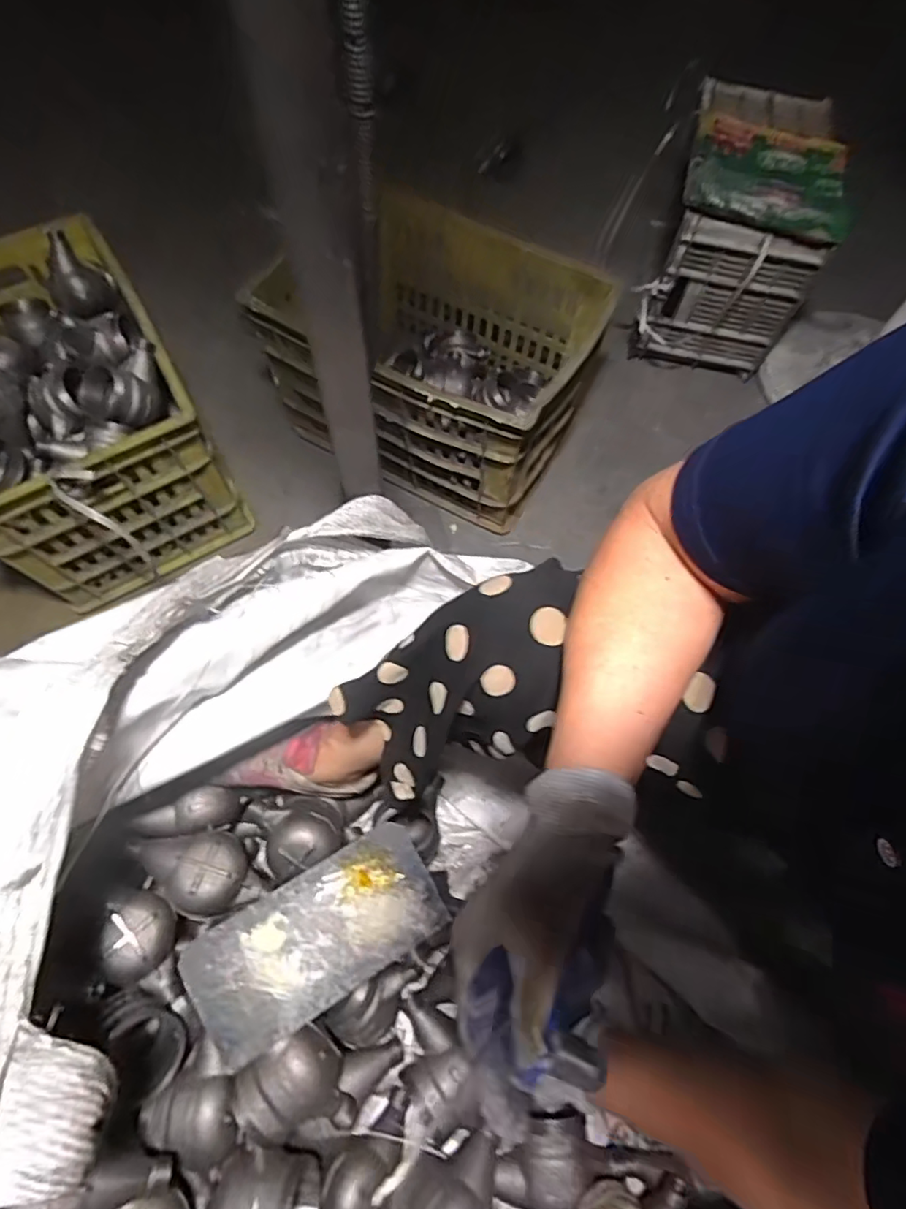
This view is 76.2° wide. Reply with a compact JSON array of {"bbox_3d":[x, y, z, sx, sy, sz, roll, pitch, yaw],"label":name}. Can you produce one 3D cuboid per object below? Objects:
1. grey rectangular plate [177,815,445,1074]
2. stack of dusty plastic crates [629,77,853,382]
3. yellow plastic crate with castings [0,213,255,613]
[{"bbox_3d":[-0.130,0.326,0.568,0.238,0.009,0.119,-26,83,-19],"label":"grey rectangular plate"},{"bbox_3d":[0.573,-0.739,1.195,0.280,0.329,0.373,15,66,5],"label":"stack of dusty plastic crates"},{"bbox_3d":[-0.631,-0.319,0.965,0.341,0.347,0.518,-28,70,-13],"label":"yellow plastic crate with castings"}]

